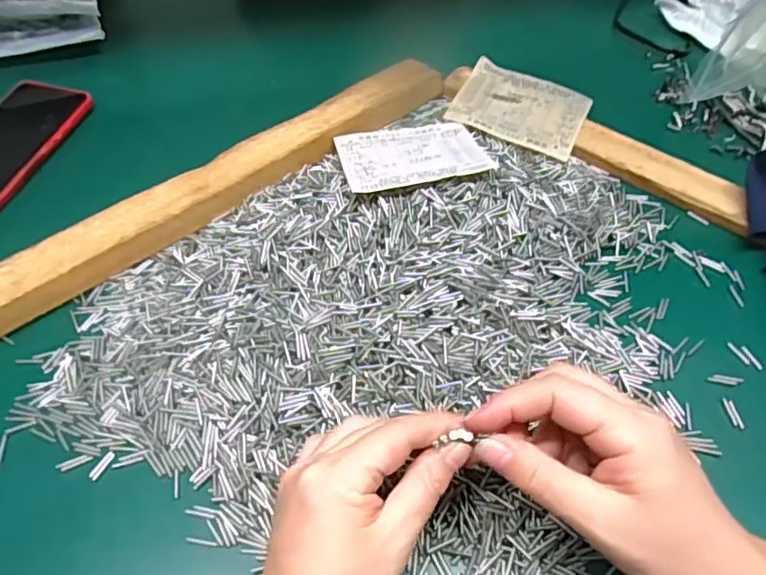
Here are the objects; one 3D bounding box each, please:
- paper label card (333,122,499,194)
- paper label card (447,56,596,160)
[{"bbox_3d":[0.022,-0.107,0.470,0.110,0.007,0.088,-11,40,-8],"label":"paper label card"},{"bbox_3d":[0.121,-0.158,0.518,0.108,0.007,0.086,24,60,14],"label":"paper label card"}]

